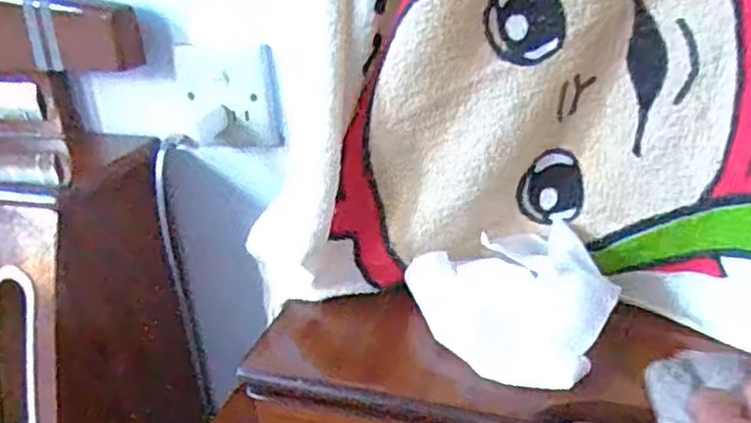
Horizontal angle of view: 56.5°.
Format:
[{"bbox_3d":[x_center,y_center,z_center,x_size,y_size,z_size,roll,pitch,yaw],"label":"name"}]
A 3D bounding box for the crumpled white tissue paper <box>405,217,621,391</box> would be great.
[{"bbox_3d":[0.094,0.059,0.460,0.106,0.060,0.114,-12,25,-18],"label":"crumpled white tissue paper"}]

